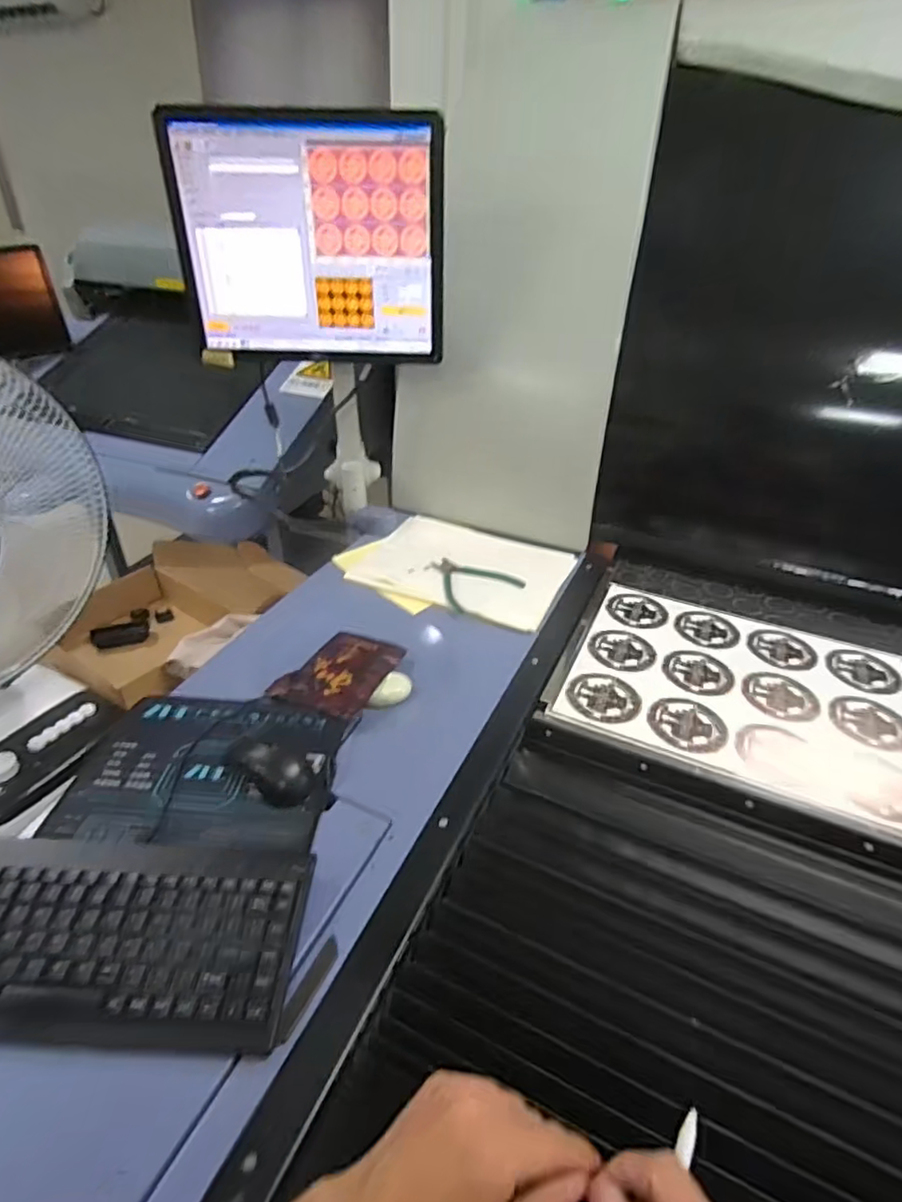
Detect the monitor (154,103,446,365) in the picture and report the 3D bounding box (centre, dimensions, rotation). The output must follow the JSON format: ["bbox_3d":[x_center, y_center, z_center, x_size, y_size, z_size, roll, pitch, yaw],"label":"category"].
[{"bbox_3d":[-0.197,-0.501,0.862,0.373,0.293,0.046,1,34,-2],"label":"monitor"}]

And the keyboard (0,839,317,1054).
[{"bbox_3d":[-0.269,0.266,0.488,0.295,0.031,0.157,2,35,-1],"label":"keyboard"}]

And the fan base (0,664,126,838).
[{"bbox_3d":[-0.666,0.217,0.937,0.221,0.096,0.251,17,38,19],"label":"fan base"}]

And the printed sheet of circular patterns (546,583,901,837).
[{"bbox_3d":[0.370,0.108,0.777,0.409,0.007,0.324,16,38,21],"label":"printed sheet of circular patterns"}]

